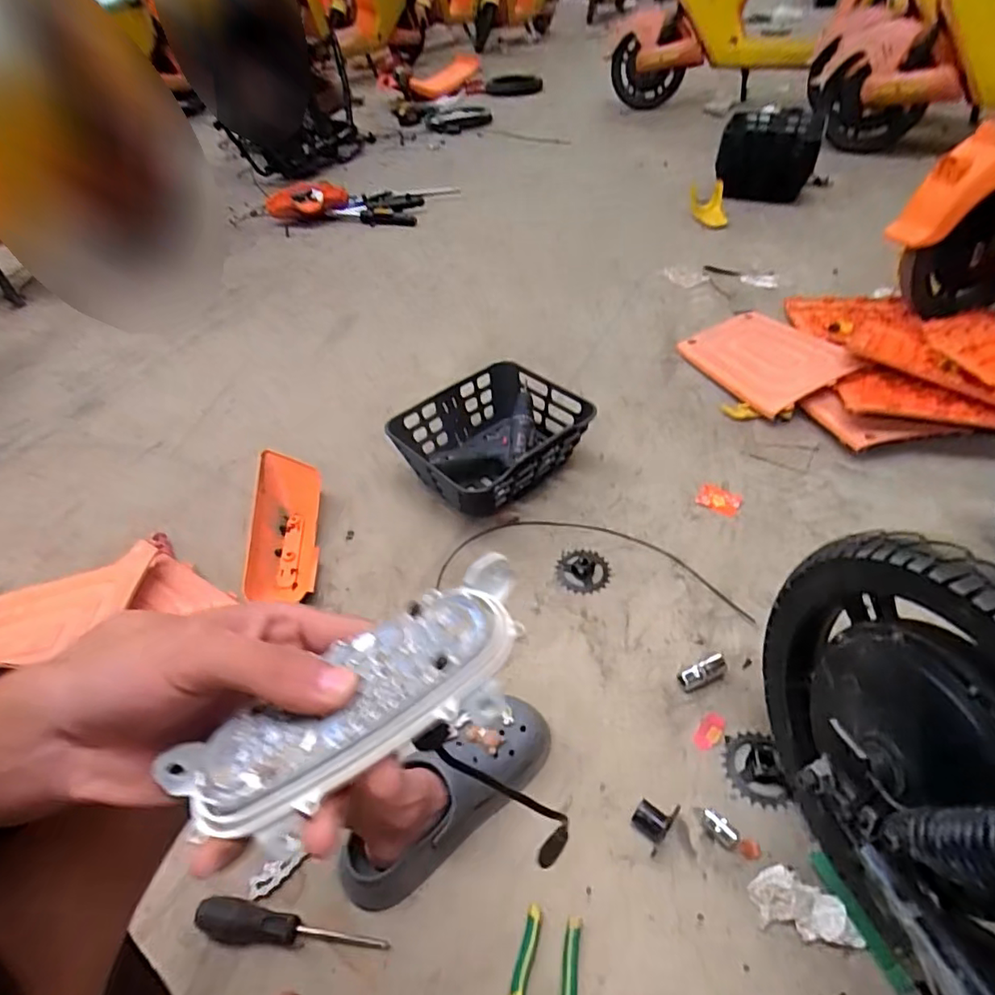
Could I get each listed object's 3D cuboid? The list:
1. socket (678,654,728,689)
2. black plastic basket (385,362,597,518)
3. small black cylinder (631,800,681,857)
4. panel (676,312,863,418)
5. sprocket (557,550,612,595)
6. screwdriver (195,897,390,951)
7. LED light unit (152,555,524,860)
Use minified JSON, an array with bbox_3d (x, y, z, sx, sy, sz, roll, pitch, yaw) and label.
[{"bbox_3d":[0.276,0.238,0.757,0.068,0.029,0.026,-20,47,-15],"label":"socket"},{"bbox_3d":[0.003,-0.111,1.050,0.329,0.136,0.273,-30,50,-23],"label":"black plastic basket"},{"bbox_3d":[0.175,0.364,0.633,0.038,0.024,0.059,29,54,29],"label":"small black cylinder"},{"bbox_3d":[0.586,-0.309,1.232,0.233,0.029,0.313,-30,48,-4],"label":"panel"},{"bbox_3d":[0.138,0.119,0.897,0.083,0.014,0.079,1,45,5],"label":"sprocket"},{"bbox_3d":[-0.213,0.444,0.576,0.194,0.029,0.036,3,45,7],"label":"screwdriver"},{"bbox_3d":[-0.050,0.078,0.211,0.148,0.021,0.054,-31,50,-14],"label":"LED light unit"}]

